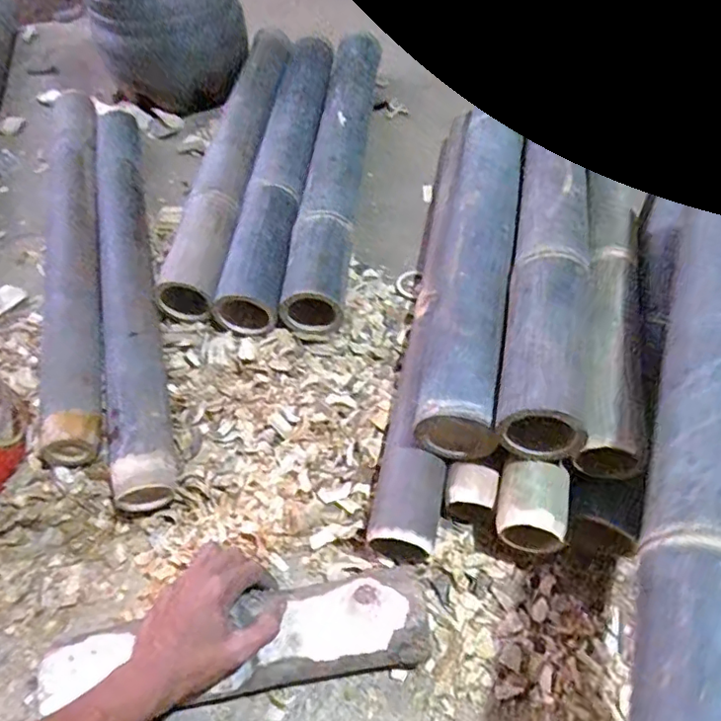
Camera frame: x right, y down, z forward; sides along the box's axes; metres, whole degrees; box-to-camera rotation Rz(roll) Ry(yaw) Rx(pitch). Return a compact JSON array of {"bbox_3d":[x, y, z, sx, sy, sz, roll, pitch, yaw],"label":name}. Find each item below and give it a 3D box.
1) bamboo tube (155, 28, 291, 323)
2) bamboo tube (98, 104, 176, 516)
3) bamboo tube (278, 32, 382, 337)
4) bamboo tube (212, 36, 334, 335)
[{"bbox_3d":[-0.165,-0.277,0.777,0.074,0.068,0.525,6,57,6],"label":"bamboo tube"},{"bbox_3d":[-0.285,-0.112,0.692,0.062,0.075,0.598,-14,57,-7],"label":"bamboo tube"},{"bbox_3d":[-0.028,-0.271,0.769,0.068,0.069,0.536,4,57,5],"label":"bamboo tube"},{"bbox_3d":[-0.100,-0.263,0.769,0.071,0.064,0.536,5,57,5],"label":"bamboo tube"}]

